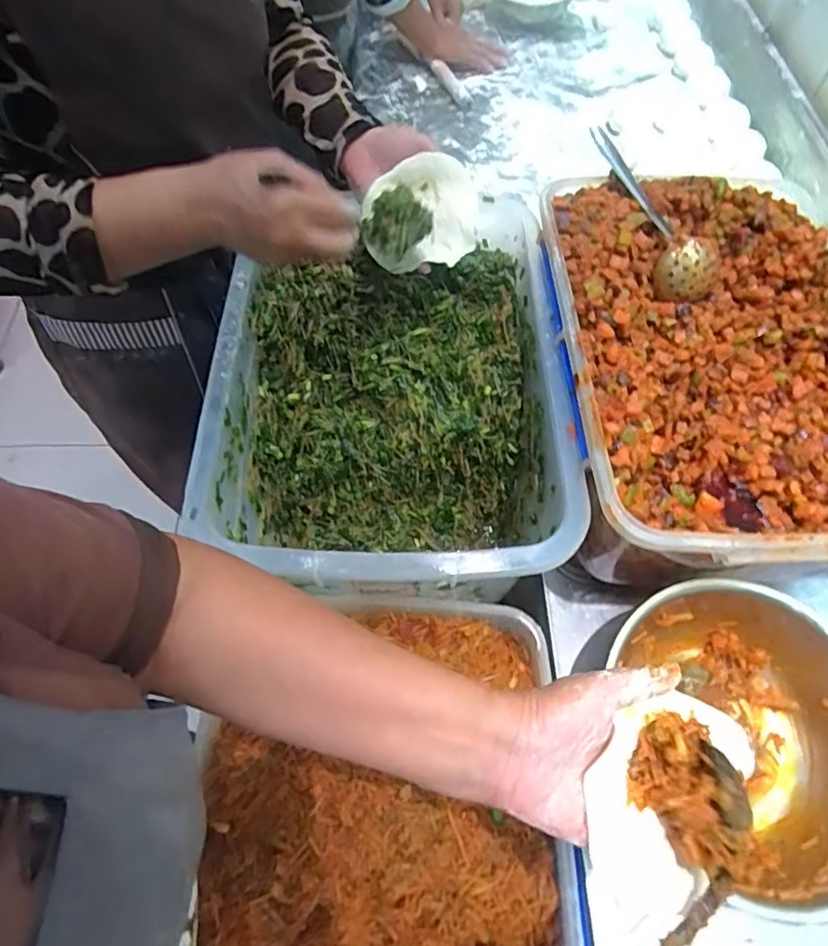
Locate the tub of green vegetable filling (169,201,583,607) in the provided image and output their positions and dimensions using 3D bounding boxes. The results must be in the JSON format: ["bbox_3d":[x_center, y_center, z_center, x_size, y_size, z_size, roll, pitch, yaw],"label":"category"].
[{"bbox_3d":[-0.031,-0.059,0.626,0.320,0.195,0.431,-1,61,-3],"label":"tub of green vegetable filling"}]

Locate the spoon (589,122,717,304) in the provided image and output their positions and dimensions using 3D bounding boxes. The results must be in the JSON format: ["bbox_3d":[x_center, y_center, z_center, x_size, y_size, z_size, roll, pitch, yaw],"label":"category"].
[{"bbox_3d":[0.241,-0.277,0.599,0.056,0.041,0.240,-8,62,-7],"label":"spoon"}]

